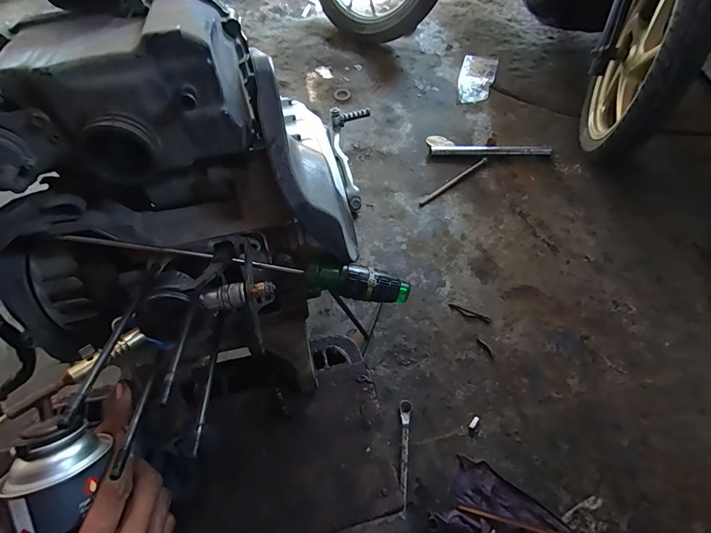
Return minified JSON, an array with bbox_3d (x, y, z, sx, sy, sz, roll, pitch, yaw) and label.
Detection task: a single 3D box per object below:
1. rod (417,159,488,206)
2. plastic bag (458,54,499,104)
[{"bbox_3d":[0.265,-0.230,0.957,0.246,0.012,0.012,-34,67,-17],"label":"rod"},{"bbox_3d":[0.395,-0.614,1.156,0.109,0.014,0.243,16,63,8],"label":"plastic bag"}]

